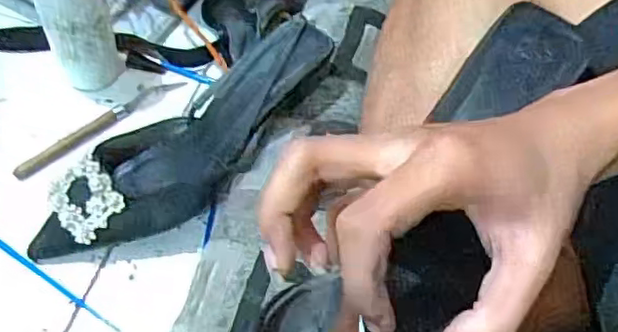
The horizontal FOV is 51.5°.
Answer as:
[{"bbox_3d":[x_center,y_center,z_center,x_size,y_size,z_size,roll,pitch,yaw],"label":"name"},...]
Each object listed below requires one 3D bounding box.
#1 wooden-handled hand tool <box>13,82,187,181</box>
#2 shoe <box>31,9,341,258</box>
[{"bbox_3d":[-0.166,-0.034,0.511,0.148,0.013,0.022,-37,68,-23],"label":"wooden-handled hand tool"},{"bbox_3d":[-0.088,-0.012,0.470,0.250,0.047,0.080,-38,68,-8],"label":"shoe"}]

